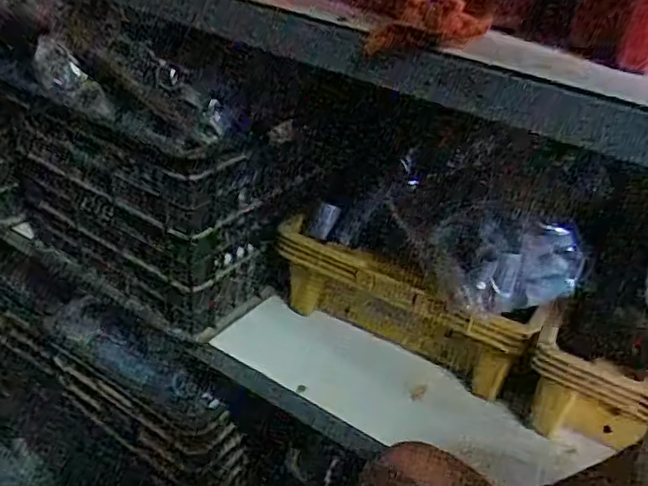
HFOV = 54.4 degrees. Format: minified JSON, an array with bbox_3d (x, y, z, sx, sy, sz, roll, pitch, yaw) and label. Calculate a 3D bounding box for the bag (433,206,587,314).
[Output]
[{"bbox_3d":[0.214,0.014,0.720,0.169,0.081,0.092,-7,35,-19],"label":"bag"}]

